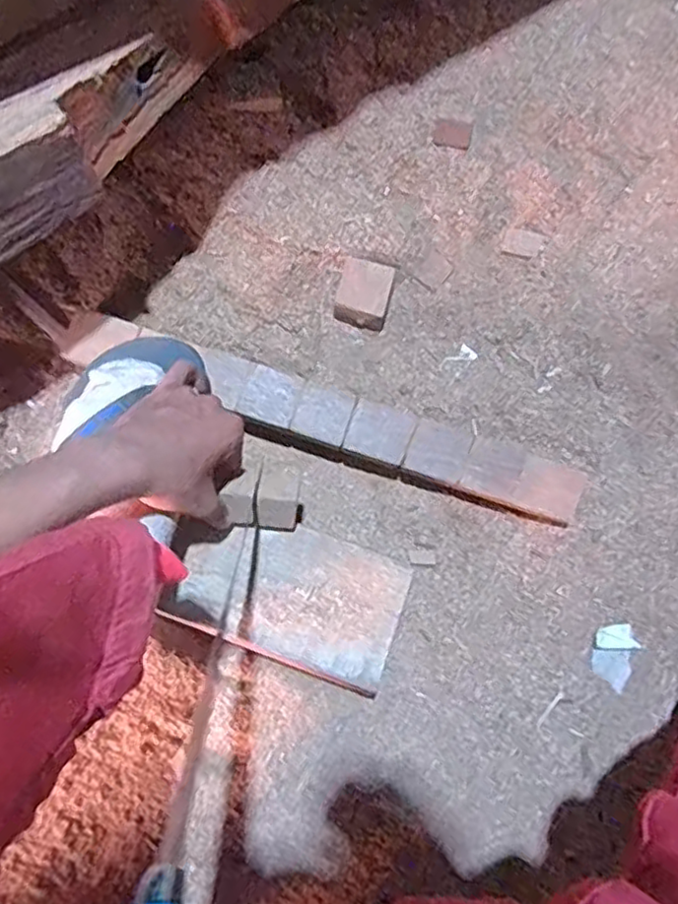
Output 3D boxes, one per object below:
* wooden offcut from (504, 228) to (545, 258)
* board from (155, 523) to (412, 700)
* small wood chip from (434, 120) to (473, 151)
[{"bbox_3d":[0.195,-0.220,0.709,0.038,0.004,0.031,14,78,2],"label":"wooden offcut"},{"bbox_3d":[-0.042,0.122,0.591,0.192,0.012,0.117,20,66,3],"label":"board"},{"bbox_3d":[0.127,-0.351,0.747,0.041,0.008,0.030,9,77,1],"label":"small wood chip"}]

